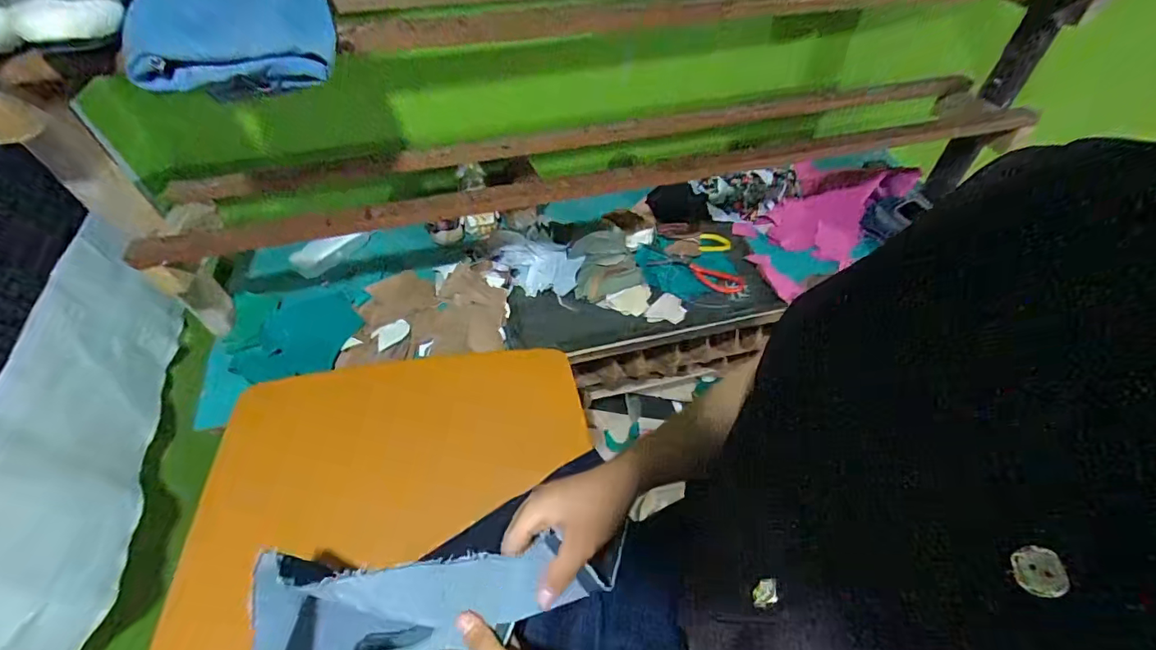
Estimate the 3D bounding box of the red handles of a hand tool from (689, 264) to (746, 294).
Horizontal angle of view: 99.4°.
[{"bbox_3d":[0.274,-0.091,0.968,0.108,0.018,0.044,15,52,15],"label":"red handles of a hand tool"}]

